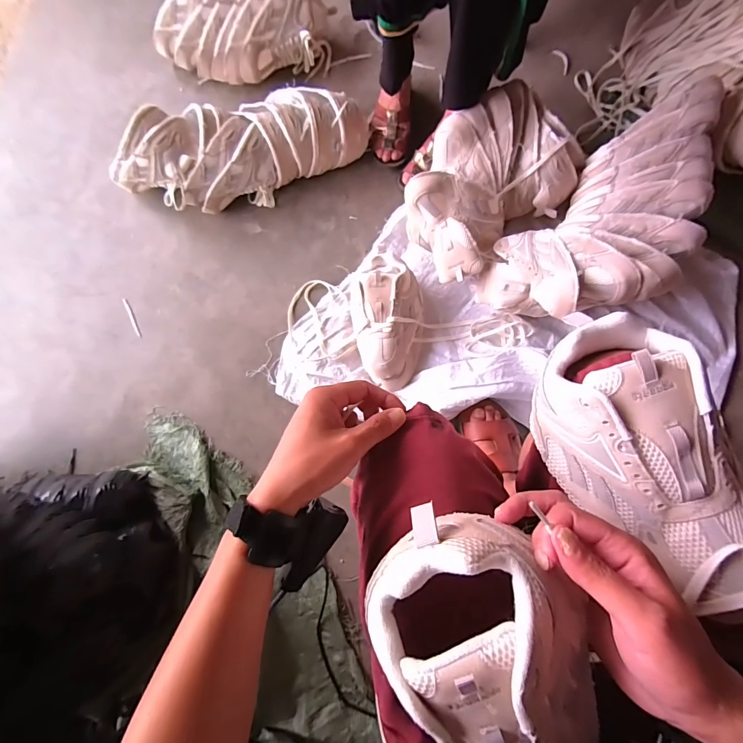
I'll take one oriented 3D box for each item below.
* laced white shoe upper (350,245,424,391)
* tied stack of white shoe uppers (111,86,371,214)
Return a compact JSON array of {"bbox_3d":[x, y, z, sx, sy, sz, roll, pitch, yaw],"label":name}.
[{"bbox_3d":[0.032,-0.104,0.782,0.144,0.110,0.262,-7,82,6],"label":"laced white shoe upper"},{"bbox_3d":[-0.287,-0.487,0.840,0.556,0.167,0.172,-13,81,5],"label":"tied stack of white shoe uppers"}]

